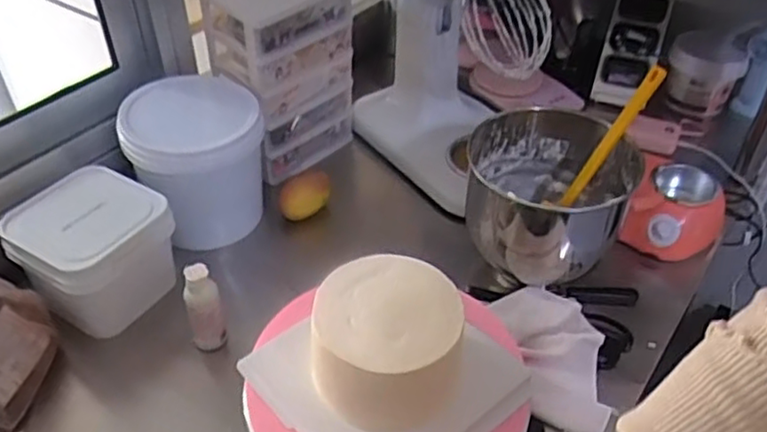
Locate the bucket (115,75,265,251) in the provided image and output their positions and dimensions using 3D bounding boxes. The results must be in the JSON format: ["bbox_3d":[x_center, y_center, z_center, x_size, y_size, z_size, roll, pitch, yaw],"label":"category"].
[{"bbox_3d":[-0.276,-0.087,1.023,0.186,0.208,0.186,0,42,0],"label":"bucket"}]

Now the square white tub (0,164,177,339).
[{"bbox_3d":[-0.384,0.047,0.916,0.163,0.137,0.176,19,45,20],"label":"square white tub"}]

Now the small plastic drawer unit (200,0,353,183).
[{"bbox_3d":[-0.164,-0.243,1.136,0.223,0.285,0.170,-31,50,-30],"label":"small plastic drawer unit"}]

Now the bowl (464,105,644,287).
[{"bbox_3d":[0.227,-0.028,0.960,0.218,0.174,0.217,0,42,0],"label":"bowl"}]

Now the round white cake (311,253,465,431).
[{"bbox_3d":[0.005,0.123,0.661,0.133,0.099,0.135,0,42,0],"label":"round white cake"}]

